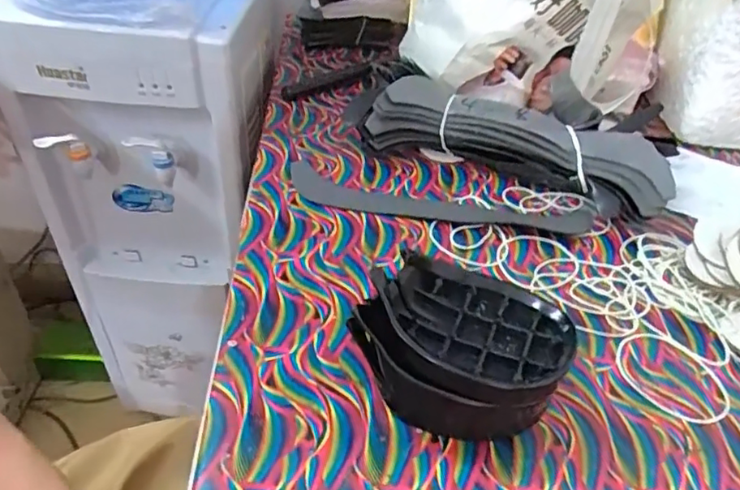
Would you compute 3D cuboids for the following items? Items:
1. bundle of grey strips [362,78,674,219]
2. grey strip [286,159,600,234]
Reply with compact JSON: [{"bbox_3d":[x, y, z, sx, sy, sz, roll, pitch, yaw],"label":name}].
[{"bbox_3d":[0.149,-0.103,0.579,0.290,0.066,0.081,15,42,10],"label":"bundle of grey strips"},{"bbox_3d":[0.070,-0.040,0.549,0.299,0.005,0.058,10,41,4],"label":"grey strip"}]

